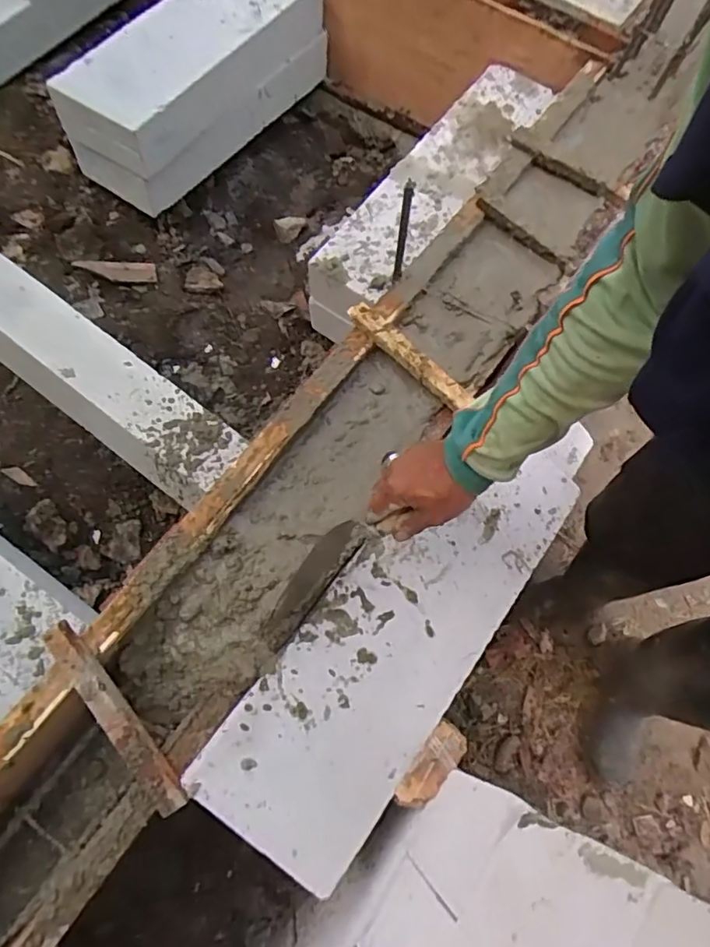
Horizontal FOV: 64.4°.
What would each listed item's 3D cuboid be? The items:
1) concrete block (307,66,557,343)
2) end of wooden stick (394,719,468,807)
[{"bbox_3d":[0.148,-0.492,1.098,0.163,0.235,0.598,34,71,10],"label":"concrete block"},{"bbox_3d":[0.088,0.335,0.644,0.040,0.016,0.101,38,72,11],"label":"end of wooden stick"}]

